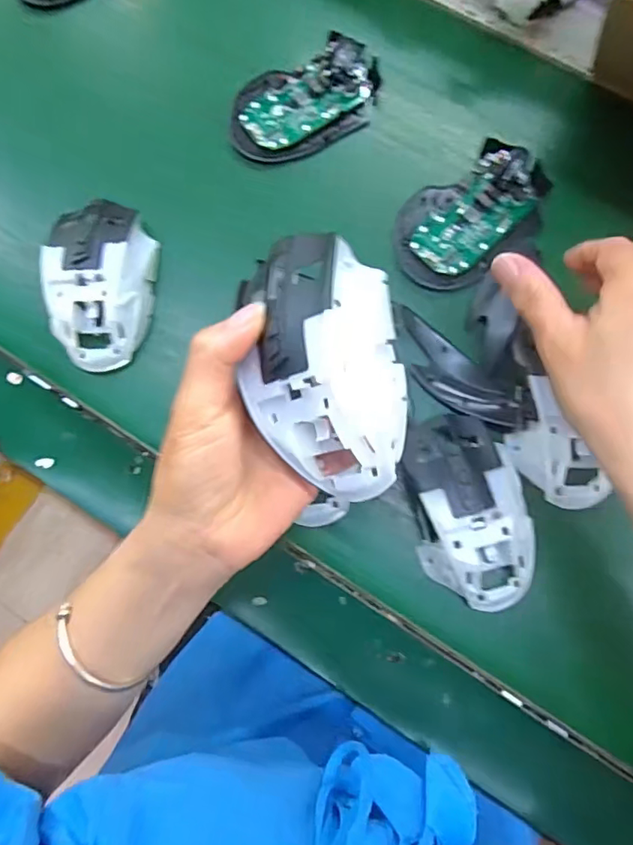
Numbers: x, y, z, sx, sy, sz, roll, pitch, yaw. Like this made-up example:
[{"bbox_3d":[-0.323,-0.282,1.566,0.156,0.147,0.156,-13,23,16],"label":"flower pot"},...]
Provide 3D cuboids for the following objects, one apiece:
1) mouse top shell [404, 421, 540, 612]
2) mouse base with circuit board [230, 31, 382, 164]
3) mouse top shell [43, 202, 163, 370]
[{"bbox_3d":[0.090,0.052,0.328,0.067,0.029,0.112,-7,79,0],"label":"mouse top shell"},{"bbox_3d":[-0.008,-0.234,0.402,0.114,0.028,0.071,-26,79,-4],"label":"mouse base with circuit board"},{"bbox_3d":[-0.142,-0.093,0.369,0.061,0.036,0.109,0,79,1],"label":"mouse top shell"}]

